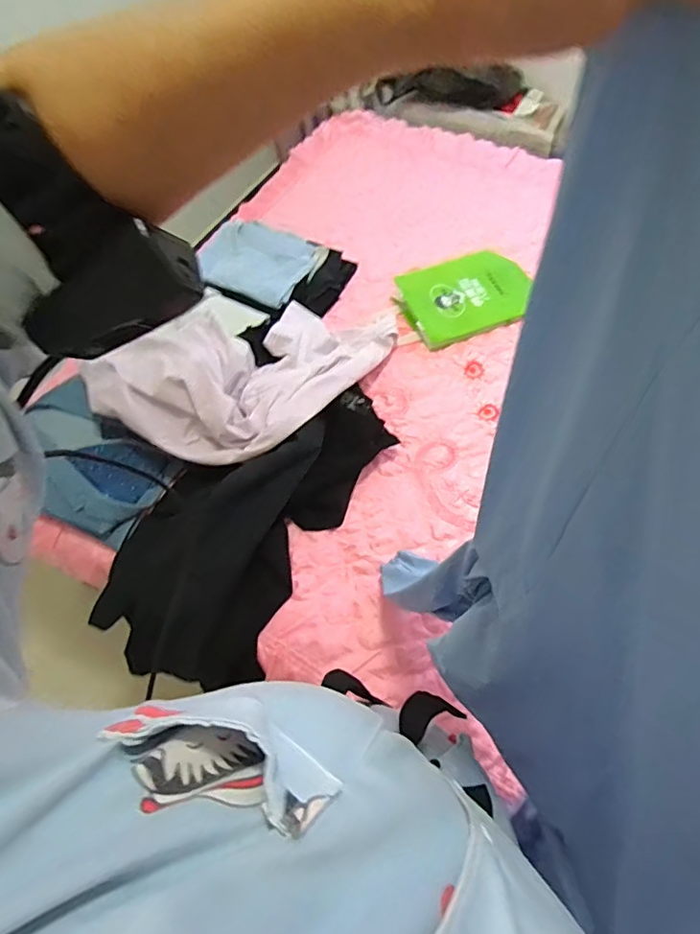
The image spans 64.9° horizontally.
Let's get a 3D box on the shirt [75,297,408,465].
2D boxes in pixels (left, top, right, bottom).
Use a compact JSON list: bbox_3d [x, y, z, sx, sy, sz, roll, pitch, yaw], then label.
[{"bbox_3d":[-0.199,-0.224,1.119,0.439,0.166,0.526,26,65,18],"label":"shirt"}]

